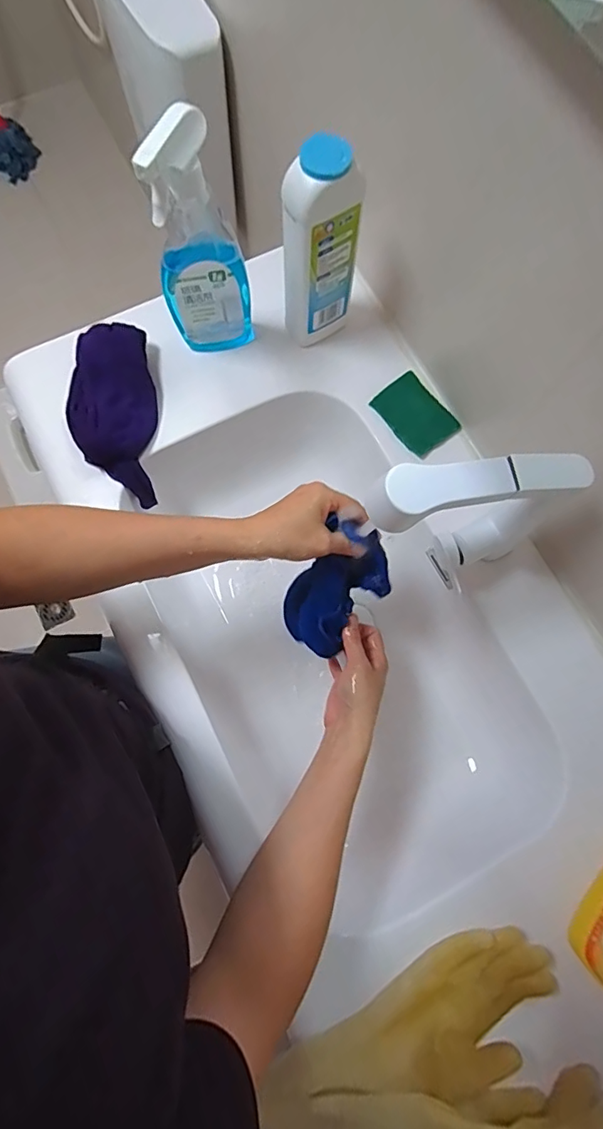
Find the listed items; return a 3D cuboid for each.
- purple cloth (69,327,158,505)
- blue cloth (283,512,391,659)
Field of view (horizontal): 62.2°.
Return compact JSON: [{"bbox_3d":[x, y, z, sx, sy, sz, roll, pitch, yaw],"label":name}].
[{"bbox_3d":[-0.232,-0.182,0.615,0.099,0.034,0.215,-7,90,-2],"label":"purple cloth"},{"bbox_3d":[0.029,0.037,0.531,0.084,0.183,0.051,43,42,9],"label":"blue cloth"}]

